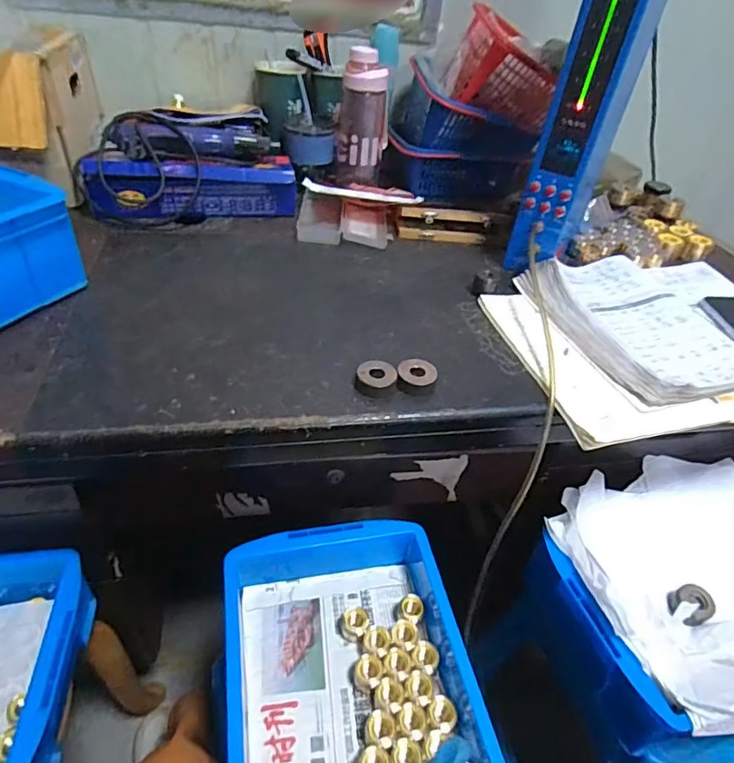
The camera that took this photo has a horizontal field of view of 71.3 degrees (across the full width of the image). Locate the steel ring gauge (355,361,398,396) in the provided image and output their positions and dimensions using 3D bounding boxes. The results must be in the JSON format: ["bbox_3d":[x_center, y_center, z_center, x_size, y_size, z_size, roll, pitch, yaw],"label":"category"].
[{"bbox_3d":[0.010,-0.003,0.515,0.040,0.019,0.033,7,41,1],"label":"steel ring gauge"}]

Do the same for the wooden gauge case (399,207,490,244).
[{"bbox_3d":[0.119,-0.242,0.789,0.131,0.040,0.040,6,41,-1],"label":"wooden gauge case"}]

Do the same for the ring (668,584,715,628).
[{"bbox_3d":[0.390,0.268,0.616,0.052,0.020,0.042,-13,45,-21],"label":"ring"}]

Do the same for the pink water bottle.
[{"bbox_3d":[-0.006,-0.417,0.828,0.078,0.196,0.078,4,41,-2],"label":"pink water bottle"}]

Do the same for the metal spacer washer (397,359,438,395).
[{"bbox_3d":[0.052,-0.006,0.527,0.040,0.019,0.034,12,41,6],"label":"metal spacer washer"}]

